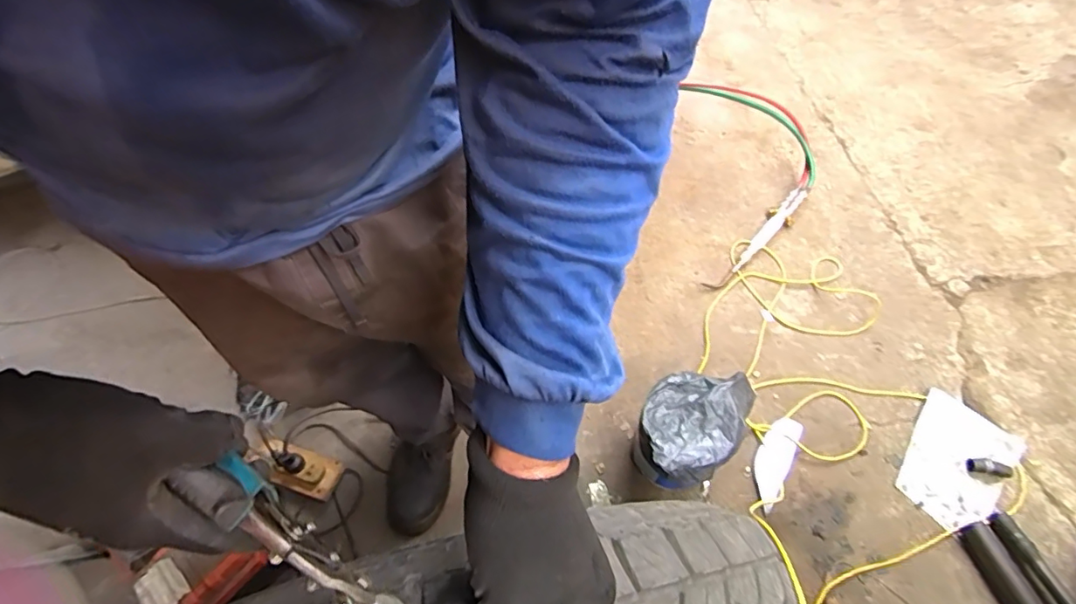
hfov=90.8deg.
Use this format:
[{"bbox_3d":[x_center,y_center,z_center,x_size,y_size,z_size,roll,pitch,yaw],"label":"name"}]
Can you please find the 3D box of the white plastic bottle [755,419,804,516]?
[{"bbox_3d":[0.485,0.327,1.095,0.067,0.039,0.209,27,63,17],"label":"white plastic bottle"}]

